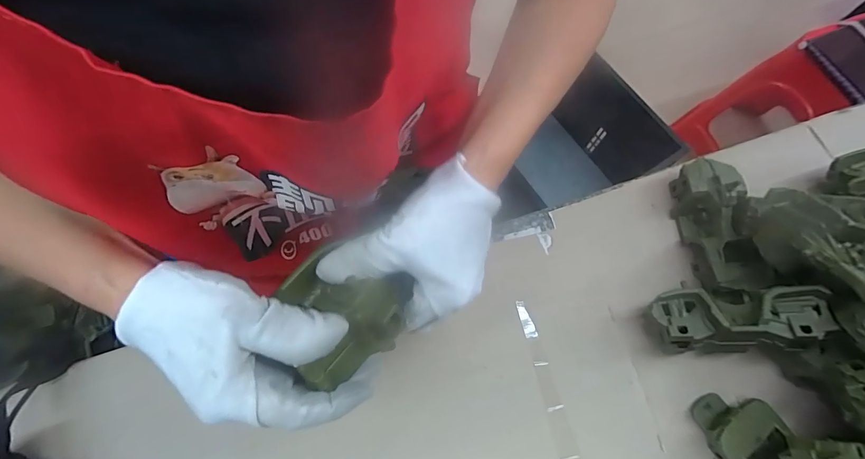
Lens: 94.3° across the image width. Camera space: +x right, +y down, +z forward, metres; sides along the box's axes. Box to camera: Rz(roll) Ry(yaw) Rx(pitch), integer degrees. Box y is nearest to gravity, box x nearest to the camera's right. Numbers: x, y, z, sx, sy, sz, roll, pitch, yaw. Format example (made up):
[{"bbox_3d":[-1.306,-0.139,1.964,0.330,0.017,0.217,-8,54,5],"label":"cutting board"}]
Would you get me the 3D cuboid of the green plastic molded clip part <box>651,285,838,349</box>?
[{"bbox_3d":[0.332,0.095,0.436,0.160,0.042,0.062,-6,70,14],"label":"green plastic molded clip part"}]

